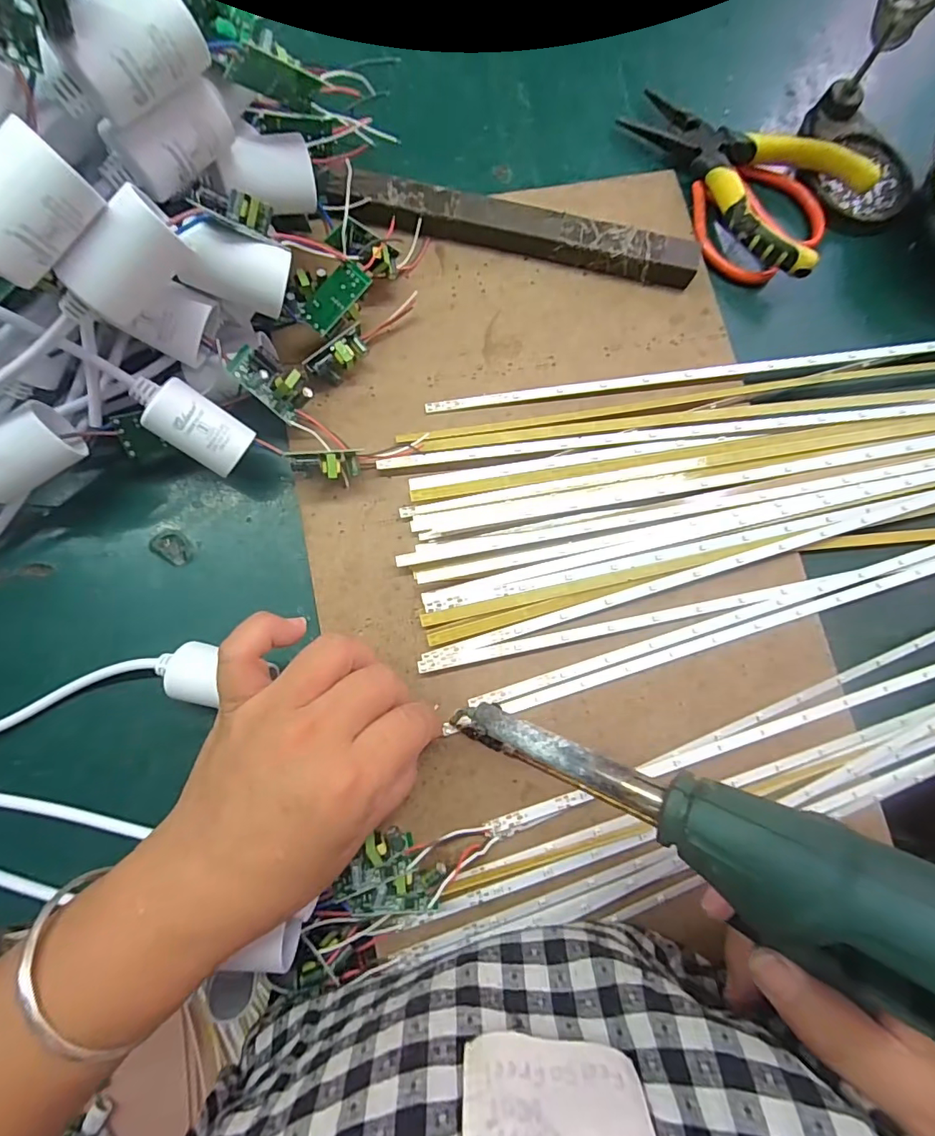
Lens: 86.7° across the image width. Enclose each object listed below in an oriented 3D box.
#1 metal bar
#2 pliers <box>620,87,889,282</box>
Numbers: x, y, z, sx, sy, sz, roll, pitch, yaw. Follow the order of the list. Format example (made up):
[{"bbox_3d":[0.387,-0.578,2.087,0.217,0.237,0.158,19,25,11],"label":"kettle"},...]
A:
[{"bbox_3d":[0.026,-0.197,0.288,0.214,0.021,0.024,8,81,-1],"label":"metal bar"},{"bbox_3d":[0.160,-0.242,0.300,0.144,0.025,0.079,35,81,3],"label":"pliers"}]

